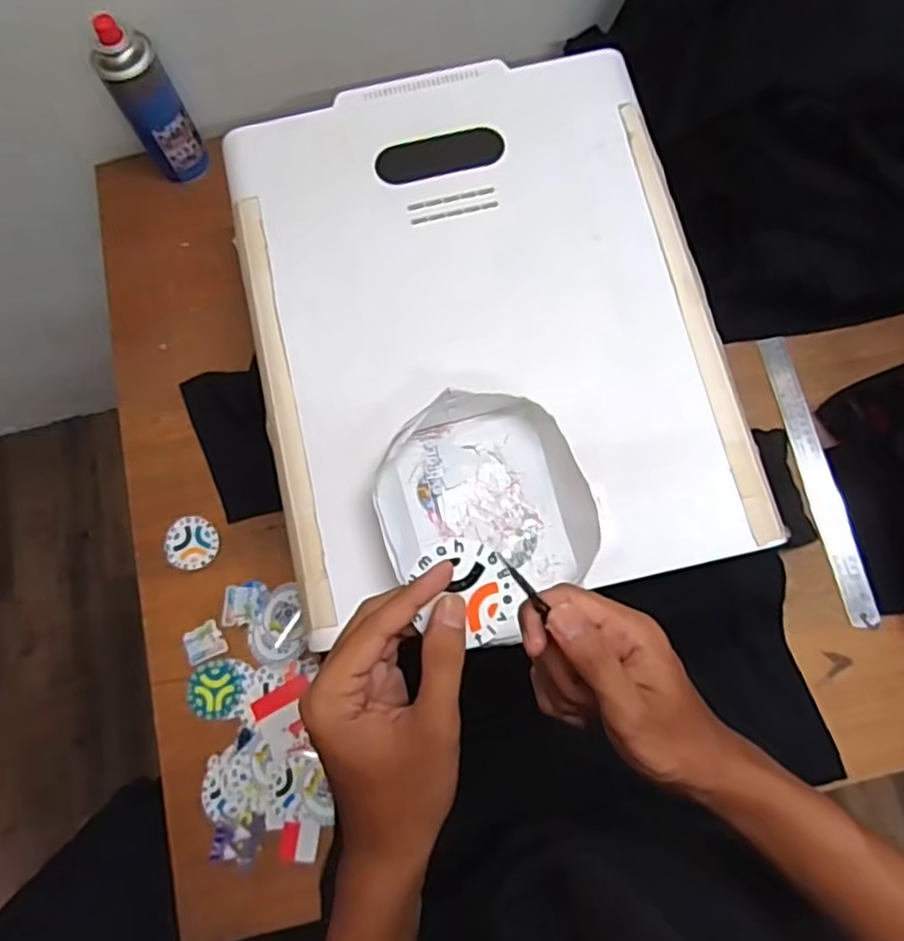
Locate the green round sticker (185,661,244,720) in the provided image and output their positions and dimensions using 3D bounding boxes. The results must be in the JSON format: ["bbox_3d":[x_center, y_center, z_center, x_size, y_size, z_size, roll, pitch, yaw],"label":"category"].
[{"bbox_3d":[-0.241,0.223,0.687,0.057,0.005,0.055,-1,76,2],"label":"green round sticker"}]

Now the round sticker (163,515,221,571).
[{"bbox_3d":[-0.280,0.078,0.728,0.056,0.005,0.057,2,77,-9],"label":"round sticker"}]

